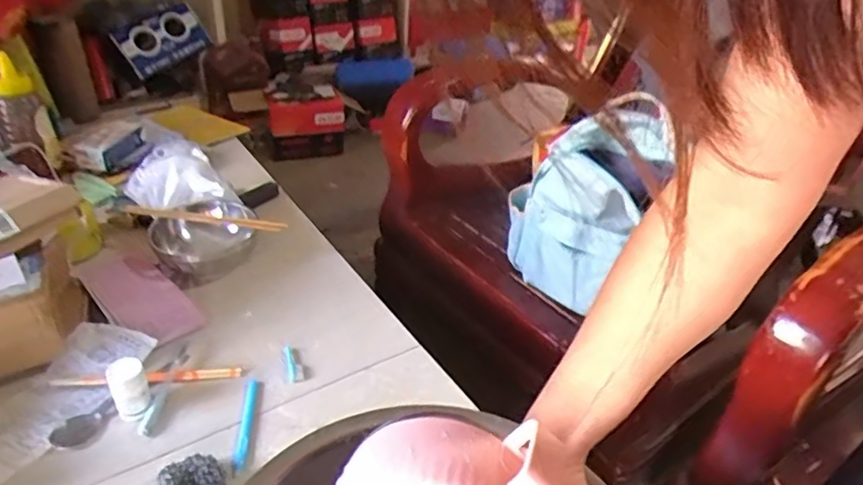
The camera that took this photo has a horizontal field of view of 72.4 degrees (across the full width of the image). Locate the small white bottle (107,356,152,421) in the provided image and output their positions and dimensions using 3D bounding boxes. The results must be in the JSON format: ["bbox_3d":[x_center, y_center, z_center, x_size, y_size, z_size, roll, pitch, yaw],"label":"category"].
[{"bbox_3d":[-0.314,0.153,0.613,0.034,0.059,0.031,-16,38,-27],"label":"small white bottle"}]

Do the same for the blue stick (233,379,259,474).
[{"bbox_3d":[-0.195,0.189,0.624,0.016,0.007,0.116,0,34,-6],"label":"blue stick"}]

